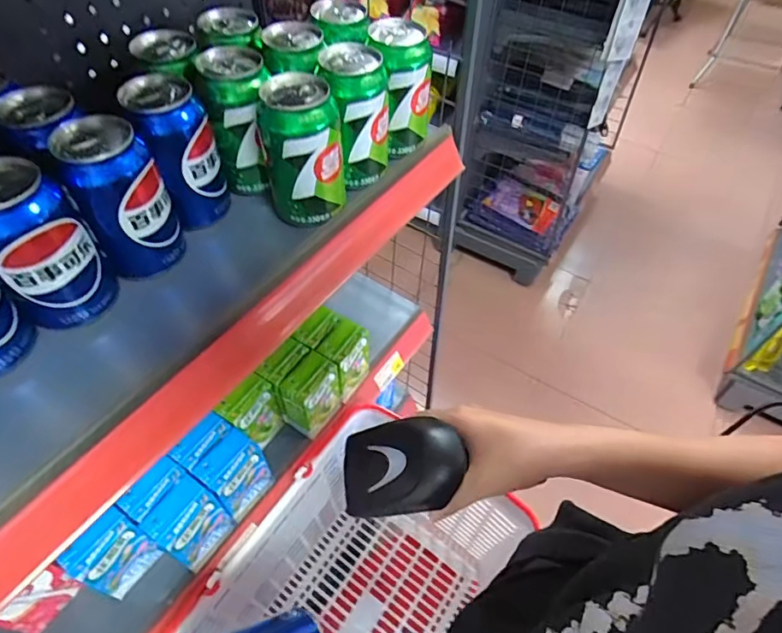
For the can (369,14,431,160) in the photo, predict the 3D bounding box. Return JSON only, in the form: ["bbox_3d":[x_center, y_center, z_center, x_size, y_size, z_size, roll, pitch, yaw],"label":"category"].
[{"bbox_3d":[0.006,-0.217,0.481,0.055,0.108,0.060,-22,55,-18],"label":"can"}]

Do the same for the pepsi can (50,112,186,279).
[{"bbox_3d":[-0.197,-0.085,0.375,0.060,0.109,0.056,-18,54,-15],"label":"pepsi can"}]

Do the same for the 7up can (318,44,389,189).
[{"bbox_3d":[-0.030,-0.175,0.446,0.056,0.103,0.058,1,51,-1],"label":"7up can"}]

